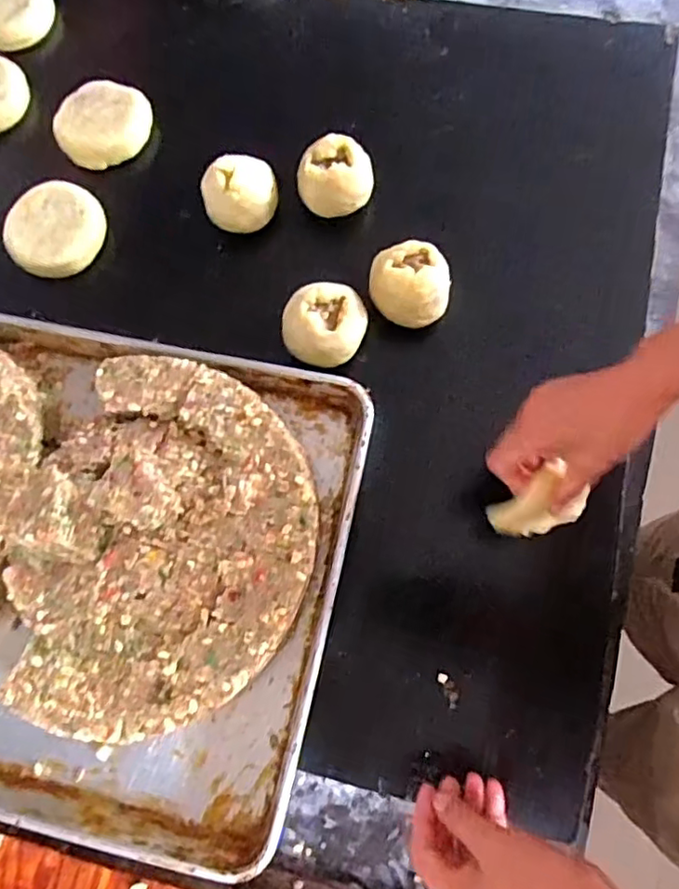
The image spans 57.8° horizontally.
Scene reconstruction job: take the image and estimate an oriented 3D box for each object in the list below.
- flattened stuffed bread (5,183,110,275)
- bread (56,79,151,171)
[{"bbox_3d":[-0.297,-0.231,0.647,0.097,0.022,0.100,-8,72,-1],"label":"flattened stuffed bread"},{"bbox_3d":[-0.266,-0.364,0.682,0.106,0.027,0.095,-25,73,-6],"label":"bread"}]

